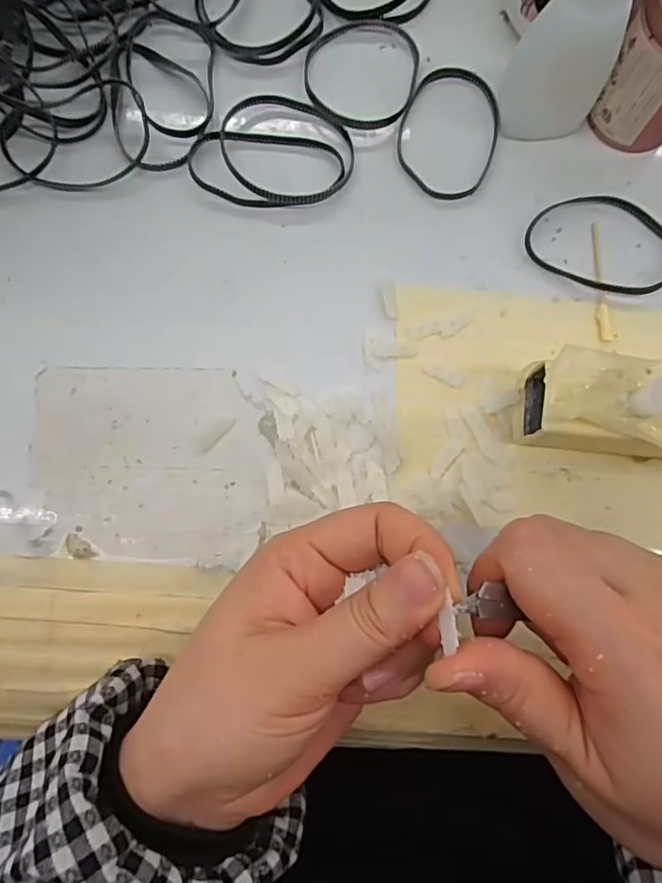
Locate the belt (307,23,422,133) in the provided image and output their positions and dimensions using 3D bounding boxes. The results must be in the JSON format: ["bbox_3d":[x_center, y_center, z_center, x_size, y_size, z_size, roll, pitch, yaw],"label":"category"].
[{"bbox_3d":[0.015,-0.183,0.280,0.056,0.007,0.065,9,80,-1],"label":"belt"}]

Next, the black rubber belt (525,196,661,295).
[{"bbox_3d":[0.130,-0.095,0.268,0.070,0.008,0.047,24,80,2],"label":"black rubber belt"}]

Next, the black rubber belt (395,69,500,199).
[{"bbox_3d":[0.057,-0.151,0.277,0.049,0.004,0.067,20,80,1],"label":"black rubber belt"}]

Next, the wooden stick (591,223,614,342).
[{"bbox_3d":[0.126,-0.076,0.267,0.007,0.004,0.058,-3,82,-1],"label":"wooden stick"}]

